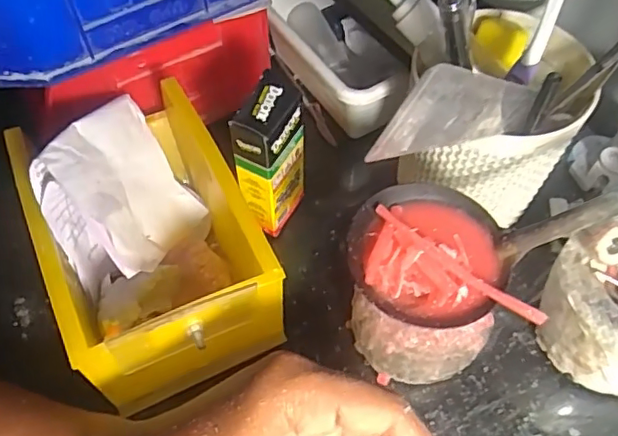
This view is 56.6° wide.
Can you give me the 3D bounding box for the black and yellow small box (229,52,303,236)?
[{"bbox_3d":[-0.023,-0.034,0.342,0.024,0.119,0.040,25,61,16],"label":"black and yellow small box"}]

